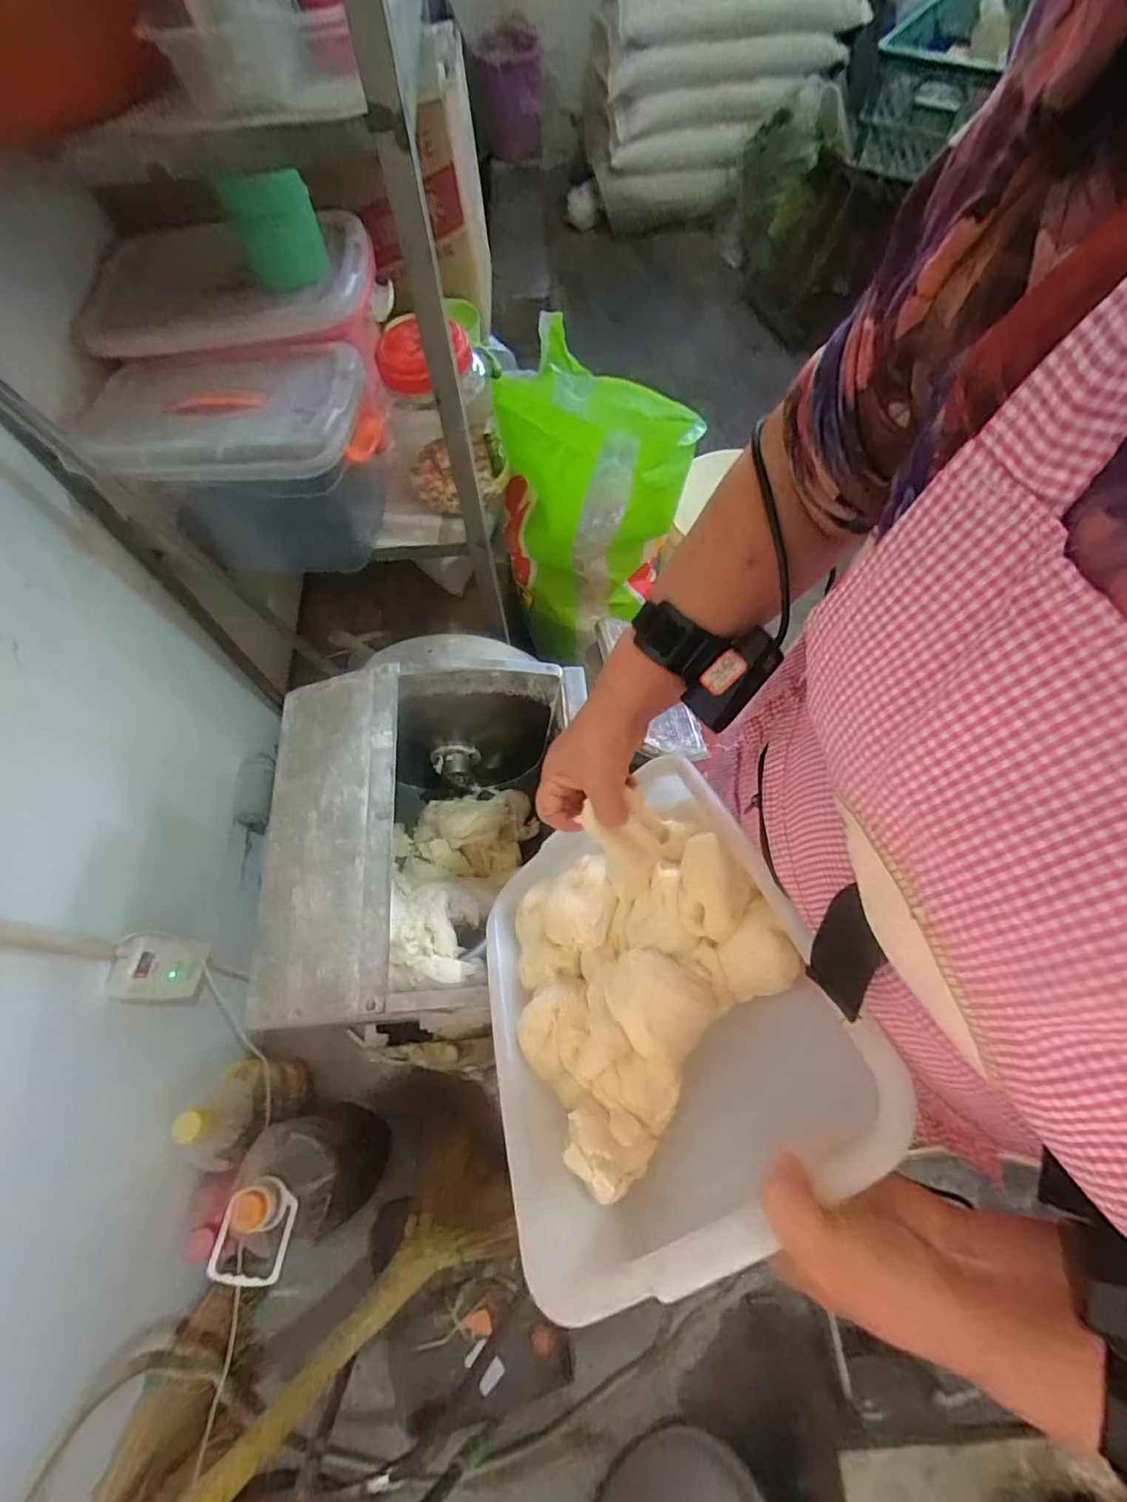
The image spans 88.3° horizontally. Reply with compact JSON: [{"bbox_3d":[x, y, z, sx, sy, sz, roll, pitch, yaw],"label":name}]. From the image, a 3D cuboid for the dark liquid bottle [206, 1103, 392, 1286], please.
[{"bbox_3d":[-0.381,0.655,0.887,0.135,0.343,0.164,3,66,4],"label":"dark liquid bottle"}]

